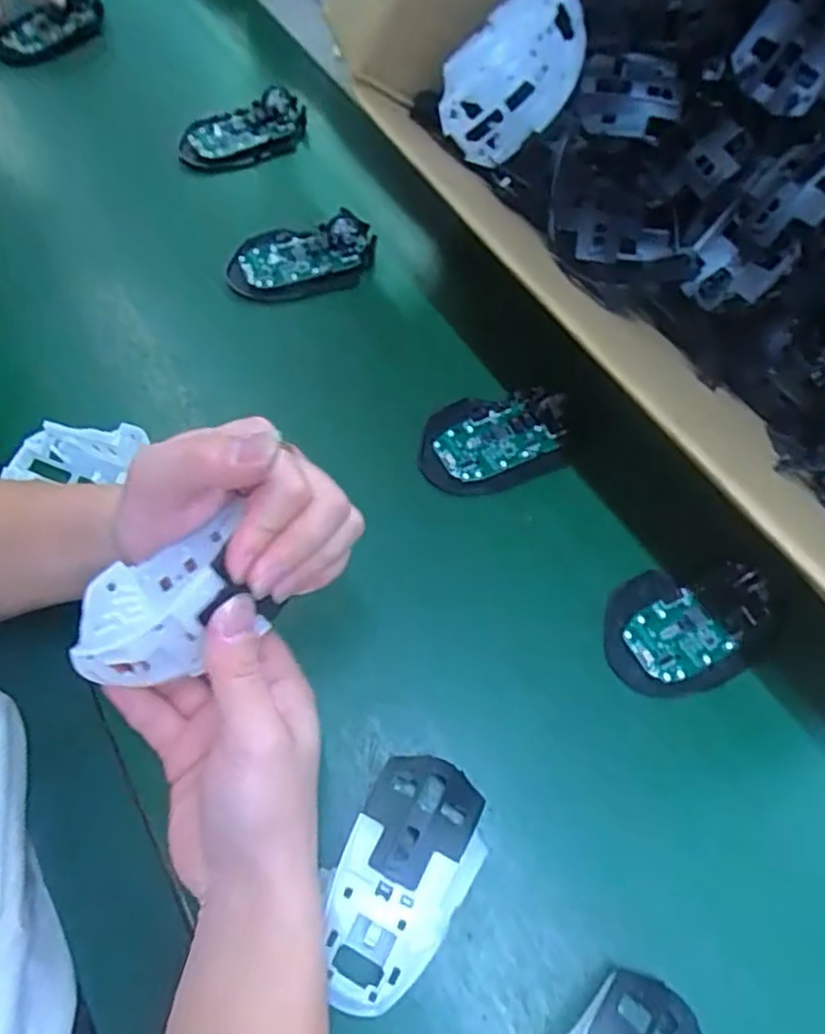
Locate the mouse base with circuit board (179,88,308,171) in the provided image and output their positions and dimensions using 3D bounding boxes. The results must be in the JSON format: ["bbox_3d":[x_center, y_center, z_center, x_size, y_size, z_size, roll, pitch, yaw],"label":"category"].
[{"bbox_3d":[-0.149,-0.341,0.624,0.111,0.028,0.066,-13,63,-7],"label":"mouse base with circuit board"}]

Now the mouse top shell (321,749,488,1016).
[{"bbox_3d":[-0.009,0.177,0.351,0.068,0.036,0.120,26,65,13],"label":"mouse top shell"}]

